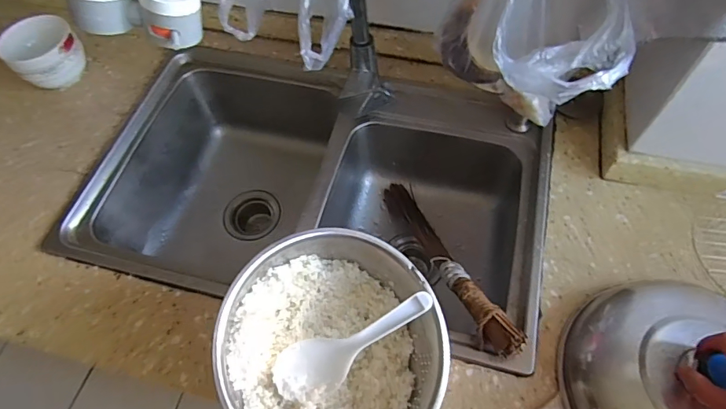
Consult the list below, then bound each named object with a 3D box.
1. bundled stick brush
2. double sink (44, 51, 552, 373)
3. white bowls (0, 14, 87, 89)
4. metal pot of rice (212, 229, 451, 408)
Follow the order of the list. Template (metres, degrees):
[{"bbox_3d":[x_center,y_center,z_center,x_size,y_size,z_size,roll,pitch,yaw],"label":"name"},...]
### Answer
[{"bbox_3d":[0.117,0.072,0.687,0.043,0.035,0.408,-18,31,-8],"label":"bundled stick brush"},{"bbox_3d":[-0.064,-0.008,0.787,0.680,0.224,0.453,13,62,10],"label":"double sink"},{"bbox_3d":[-0.556,-0.260,0.803,0.113,0.106,0.107,-40,66,-18],"label":"white bowls"},{"bbox_3d":[-0.028,0.135,0.441,0.205,0.121,0.205,2,73,-7],"label":"metal pot of rice"}]

